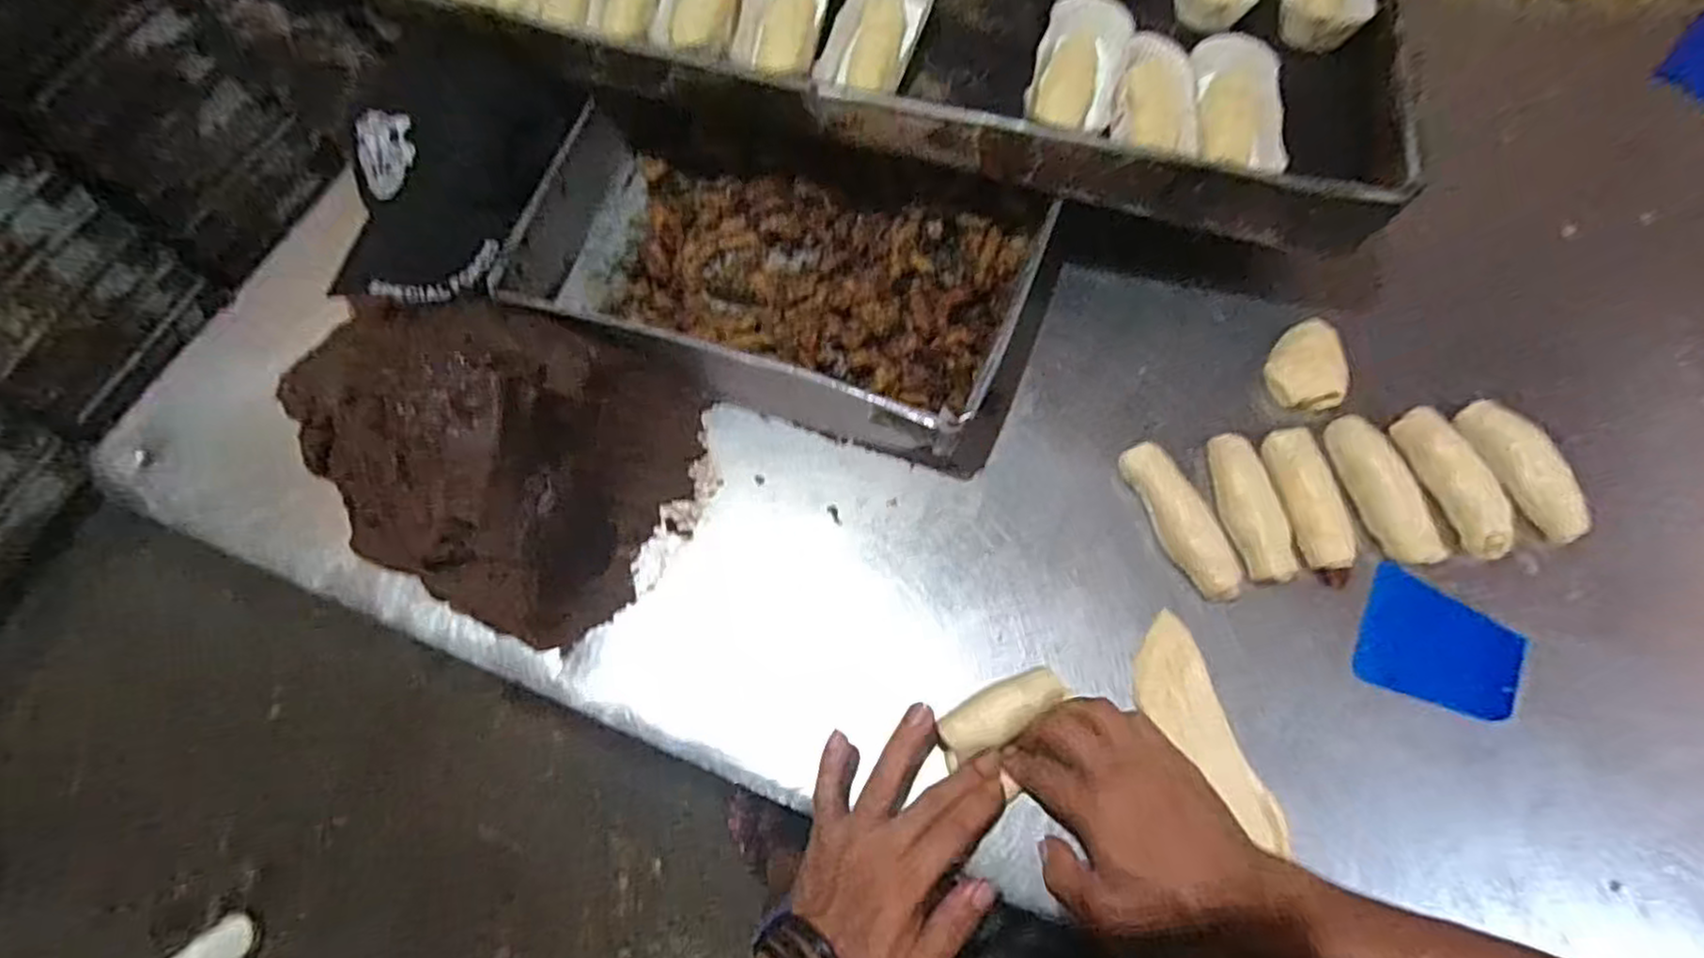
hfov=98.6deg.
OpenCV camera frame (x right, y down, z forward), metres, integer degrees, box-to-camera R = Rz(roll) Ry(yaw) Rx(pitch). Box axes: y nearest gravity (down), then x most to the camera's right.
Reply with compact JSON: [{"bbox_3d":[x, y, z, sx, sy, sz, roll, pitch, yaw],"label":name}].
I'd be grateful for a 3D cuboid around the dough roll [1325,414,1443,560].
[{"bbox_3d":[0.353,0.006,0.488,0.027,0.027,0.104,-15,67,-4],"label":"dough roll"}]

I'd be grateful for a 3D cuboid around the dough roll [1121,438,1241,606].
[{"bbox_3d":[0.216,0.027,0.483,0.028,0.026,0.112,-21,68,-7],"label":"dough roll"}]

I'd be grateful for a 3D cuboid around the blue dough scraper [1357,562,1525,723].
[{"bbox_3d":[0.368,0.105,0.458,0.087,0.008,0.081,23,70,16],"label":"blue dough scraper"}]

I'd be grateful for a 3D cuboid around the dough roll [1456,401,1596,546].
[{"bbox_3d":[0.448,-0.008,0.487,0.026,0.031,0.103,-22,68,-7],"label":"dough roll"}]

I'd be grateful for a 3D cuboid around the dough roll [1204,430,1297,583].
[{"bbox_3d":[0.265,0.017,0.489,0.032,0.019,0.106,-5,67,0],"label":"dough roll"}]

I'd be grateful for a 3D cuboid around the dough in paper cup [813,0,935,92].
[{"bbox_3d":[0.020,-0.352,0.569,0.060,0.032,0.131,21,70,9],"label":"dough in paper cup"}]

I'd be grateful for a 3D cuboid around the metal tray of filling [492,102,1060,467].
[{"bbox_3d":[-0.061,-0.162,0.556,0.377,0.068,0.222,14,68,8],"label":"metal tray of filling"}]

